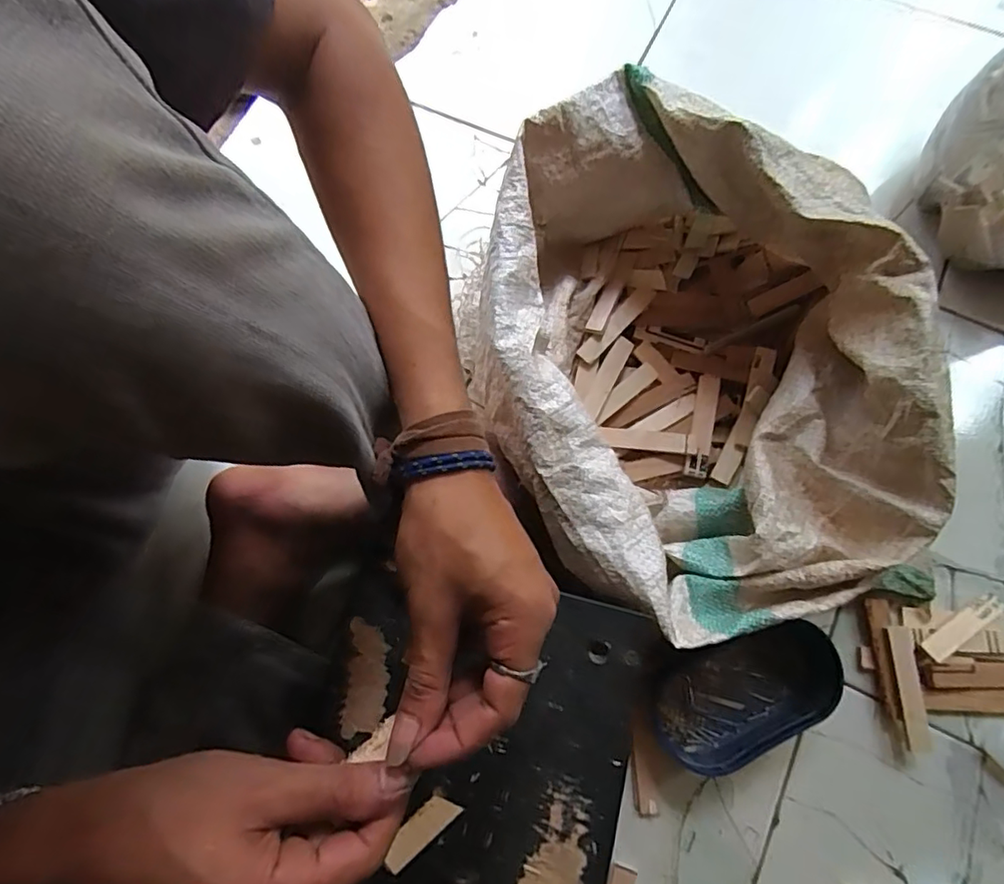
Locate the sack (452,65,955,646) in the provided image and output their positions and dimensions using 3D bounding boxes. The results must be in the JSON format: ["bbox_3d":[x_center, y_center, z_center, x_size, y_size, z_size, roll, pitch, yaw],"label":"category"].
[{"bbox_3d":[0.146,-0.061,0.469,0.296,0.184,0.404,-3,74,0],"label":"sack"}]

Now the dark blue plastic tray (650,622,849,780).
[{"bbox_3d":[0.205,0.216,0.475,0.151,0.043,0.096,-15,74,-3],"label":"dark blue plastic tray"}]

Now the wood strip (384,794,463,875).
[{"bbox_3d":[-0.051,0.241,0.350,0.051,0.006,0.020,-40,77,-10],"label":"wood strip"}]

